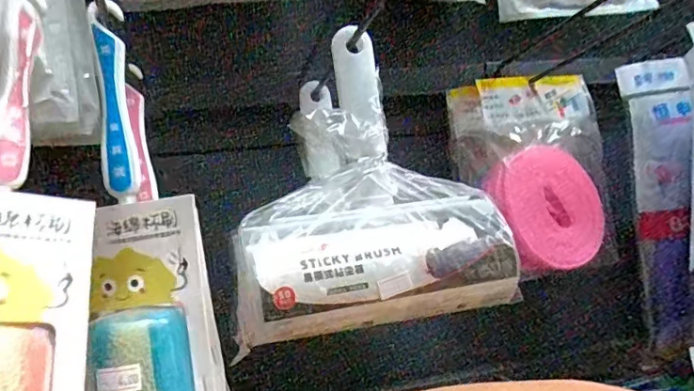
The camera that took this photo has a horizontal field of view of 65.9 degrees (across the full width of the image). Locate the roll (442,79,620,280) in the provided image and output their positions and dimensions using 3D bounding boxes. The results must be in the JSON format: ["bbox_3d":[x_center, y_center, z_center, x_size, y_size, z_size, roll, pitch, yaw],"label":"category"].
[{"bbox_3d":[0.195,-0.022,0.550,0.153,0.208,0.058,-16,-2,-19],"label":"roll"}]

